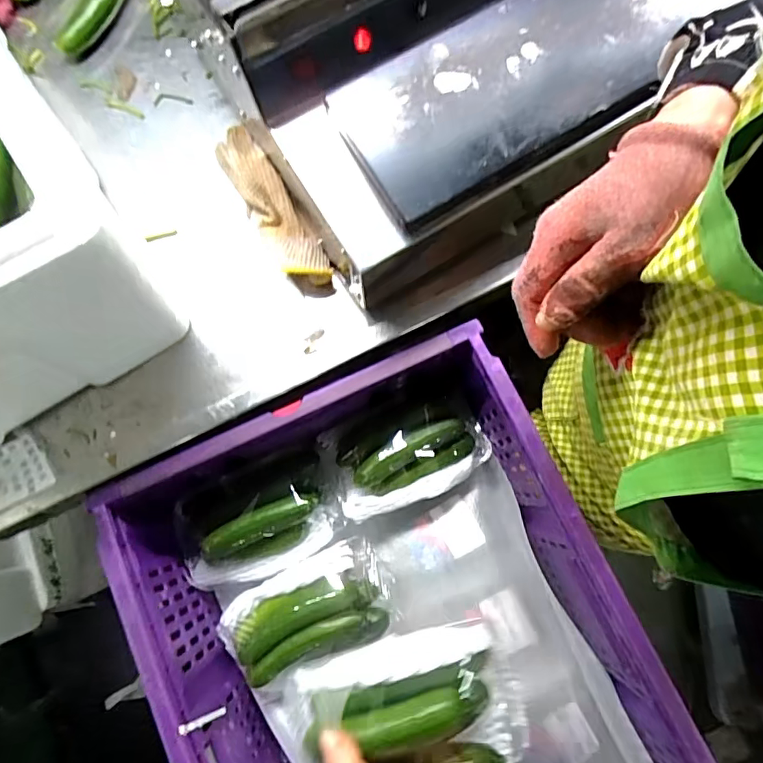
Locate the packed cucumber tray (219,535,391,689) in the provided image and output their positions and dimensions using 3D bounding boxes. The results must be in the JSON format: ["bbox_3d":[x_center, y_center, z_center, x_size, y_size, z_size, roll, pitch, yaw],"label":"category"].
[{"bbox_3d":[-0.081,0.246,0.525,0.179,0.057,0.110,-18,76,-6],"label":"packed cucumber tray"}]

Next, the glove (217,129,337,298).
[{"bbox_3d":[-0.108,-0.168,0.481,0.040,0.050,0.191,-31,78,-9],"label":"glove"}]

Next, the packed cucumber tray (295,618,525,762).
[{"bbox_3d":[0.022,0.257,0.378,0.170,0.056,0.110,-12,76,-5],"label":"packed cucumber tray"}]

